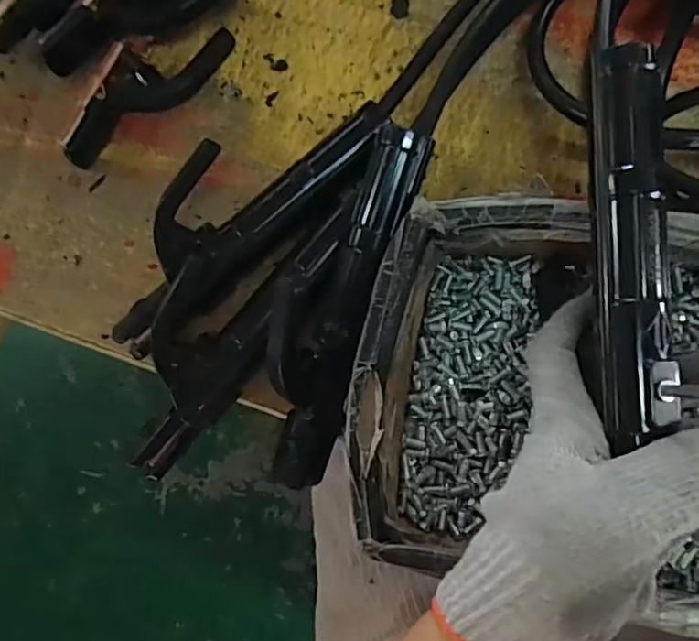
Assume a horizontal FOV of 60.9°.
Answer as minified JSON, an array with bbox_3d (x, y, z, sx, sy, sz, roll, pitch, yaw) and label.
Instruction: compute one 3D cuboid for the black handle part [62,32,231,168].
[{"bbox_3d":[-0.125,-0.143,0.357,0.117,0.023,0.039,-35,83,4],"label":"black handle part"}]

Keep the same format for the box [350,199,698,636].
[{"bbox_3d":[0.141,0.042,0.276,0.268,0.054,0.177,12,88,8],"label":"box"}]

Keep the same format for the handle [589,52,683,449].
[{"bbox_3d":[0.114,-0.032,0.238,0.026,0.018,0.158,-1,86,7],"label":"handle"}]

